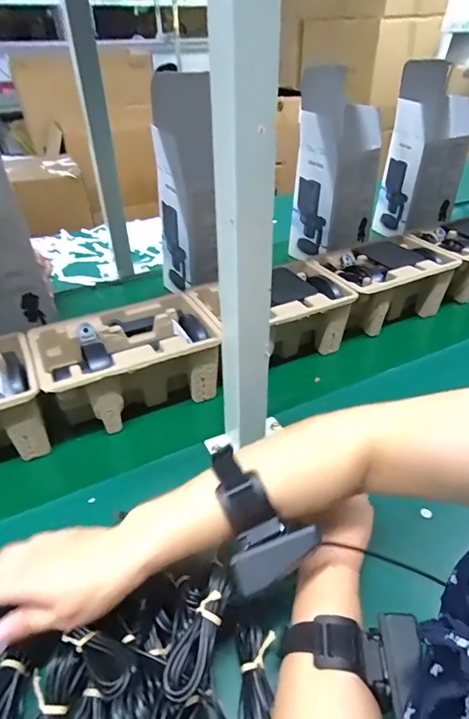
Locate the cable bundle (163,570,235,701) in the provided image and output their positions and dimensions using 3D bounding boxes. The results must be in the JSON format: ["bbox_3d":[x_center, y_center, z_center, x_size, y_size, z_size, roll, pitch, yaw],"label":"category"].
[{"bbox_3d":[-0.024,0.197,0.314,0.024,0.016,0.087,16,51,19],"label":"cable bundle"}]

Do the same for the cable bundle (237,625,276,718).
[{"bbox_3d":[0.015,0.247,0.327,0.028,0.013,0.076,2,35,6],"label":"cable bundle"}]

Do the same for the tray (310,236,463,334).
[{"bbox_3d":[0.257,-0.128,0.753,0.217,0.107,0.139,-19,39,-23],"label":"tray"}]

